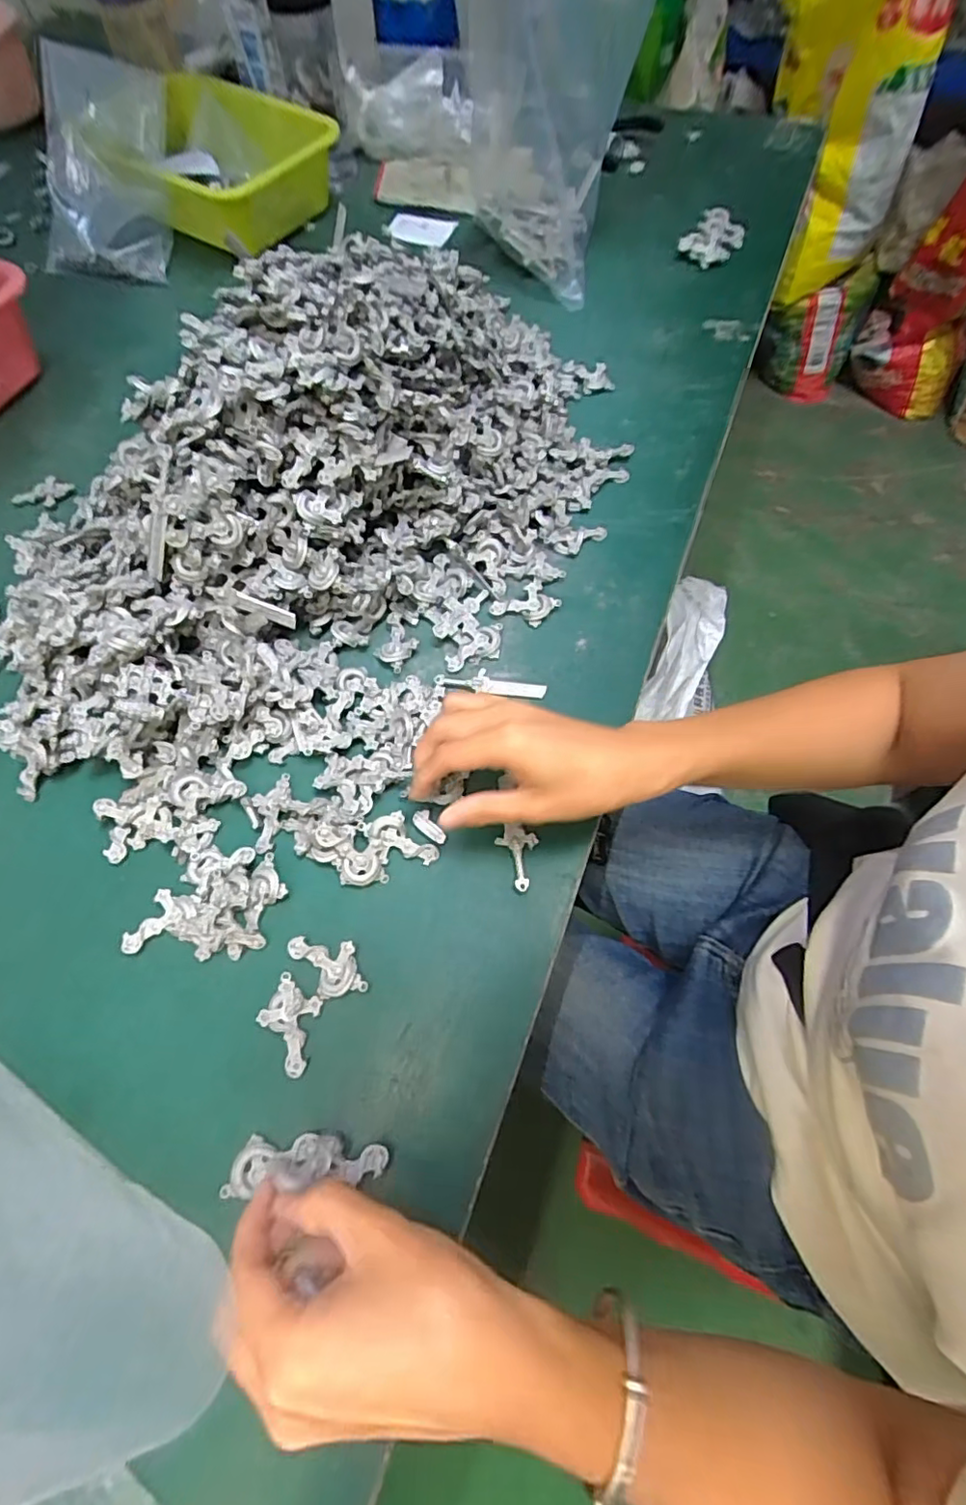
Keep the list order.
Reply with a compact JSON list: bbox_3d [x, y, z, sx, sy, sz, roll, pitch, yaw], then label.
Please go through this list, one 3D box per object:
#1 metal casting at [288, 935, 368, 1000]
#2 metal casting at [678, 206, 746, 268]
[{"bbox_3d":[-0.089,0.122,0.338,0.048,0.006,0.030,6,63,3],"label":"metal casting"},{"bbox_3d":[0.254,-0.562,0.651,0.053,0.022,0.088,28,67,14],"label":"metal casting"}]

